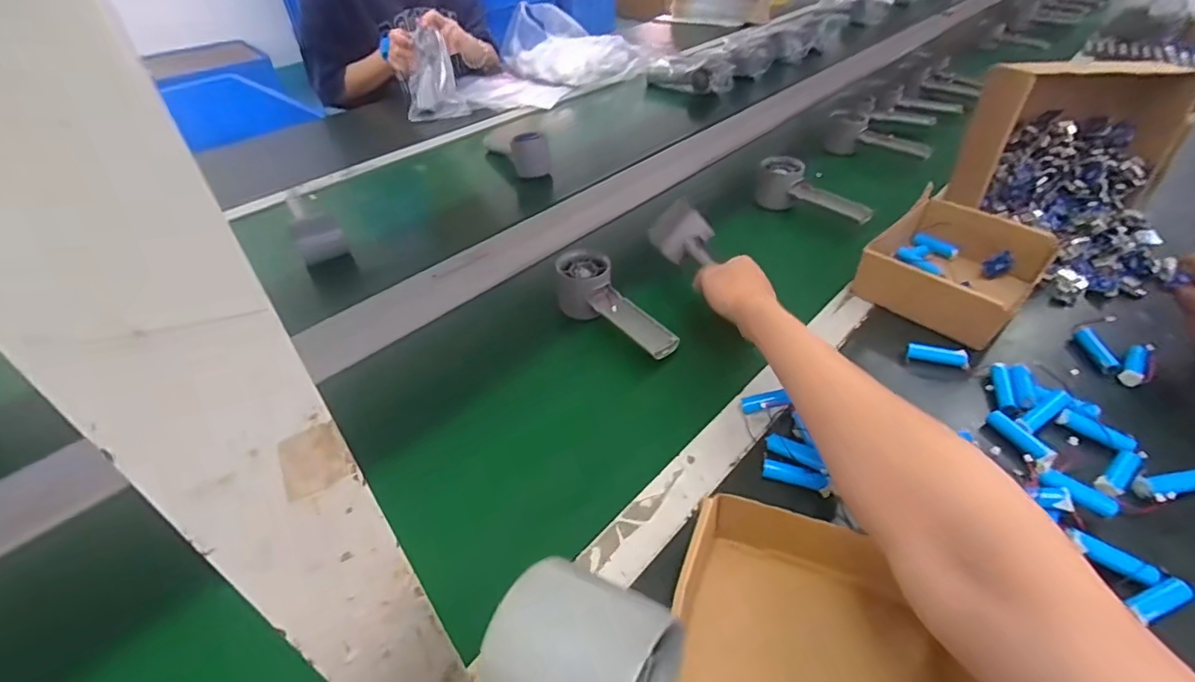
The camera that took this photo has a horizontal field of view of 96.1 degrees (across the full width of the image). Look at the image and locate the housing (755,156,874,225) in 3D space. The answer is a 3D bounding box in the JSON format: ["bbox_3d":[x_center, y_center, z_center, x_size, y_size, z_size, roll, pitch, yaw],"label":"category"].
[{"bbox_3d":[0.287,-0.195,0.716,0.153,0.052,0.044,34,52,31],"label":"housing"}]

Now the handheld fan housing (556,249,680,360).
[{"bbox_3d":[0.015,-0.033,0.549,0.058,0.049,0.153,-23,47,-24],"label":"handheld fan housing"}]

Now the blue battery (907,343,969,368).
[{"bbox_3d":[0.321,0.013,0.507,0.050,0.016,0.011,17,44,17],"label":"blue battery"}]

